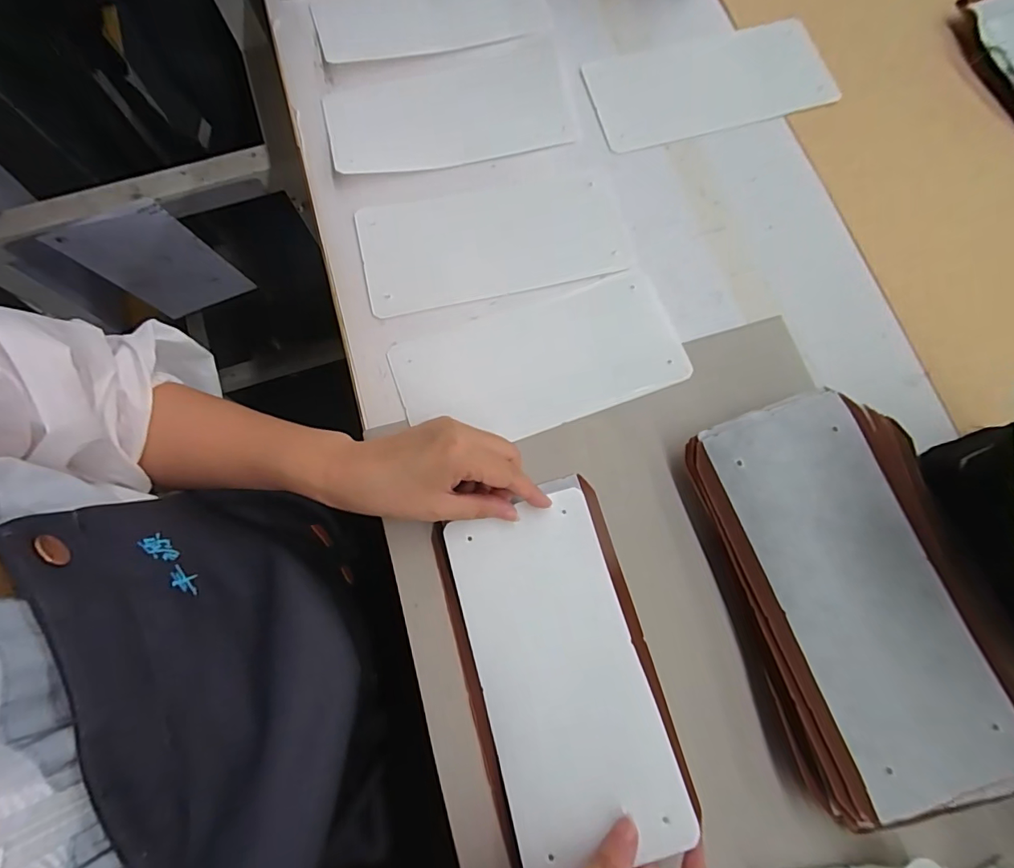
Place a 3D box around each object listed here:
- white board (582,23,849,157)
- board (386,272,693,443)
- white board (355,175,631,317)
[{"bbox_3d":[0.200,-0.347,0.475,0.233,0.006,0.111,-15,76,-3],"label":"white board"},{"bbox_3d":[0.027,-0.059,0.402,0.229,0.009,0.109,-20,76,-4],"label":"board"},{"bbox_3d":[-0.012,-0.174,0.434,0.231,0.005,0.108,-12,75,-4],"label":"white board"}]

